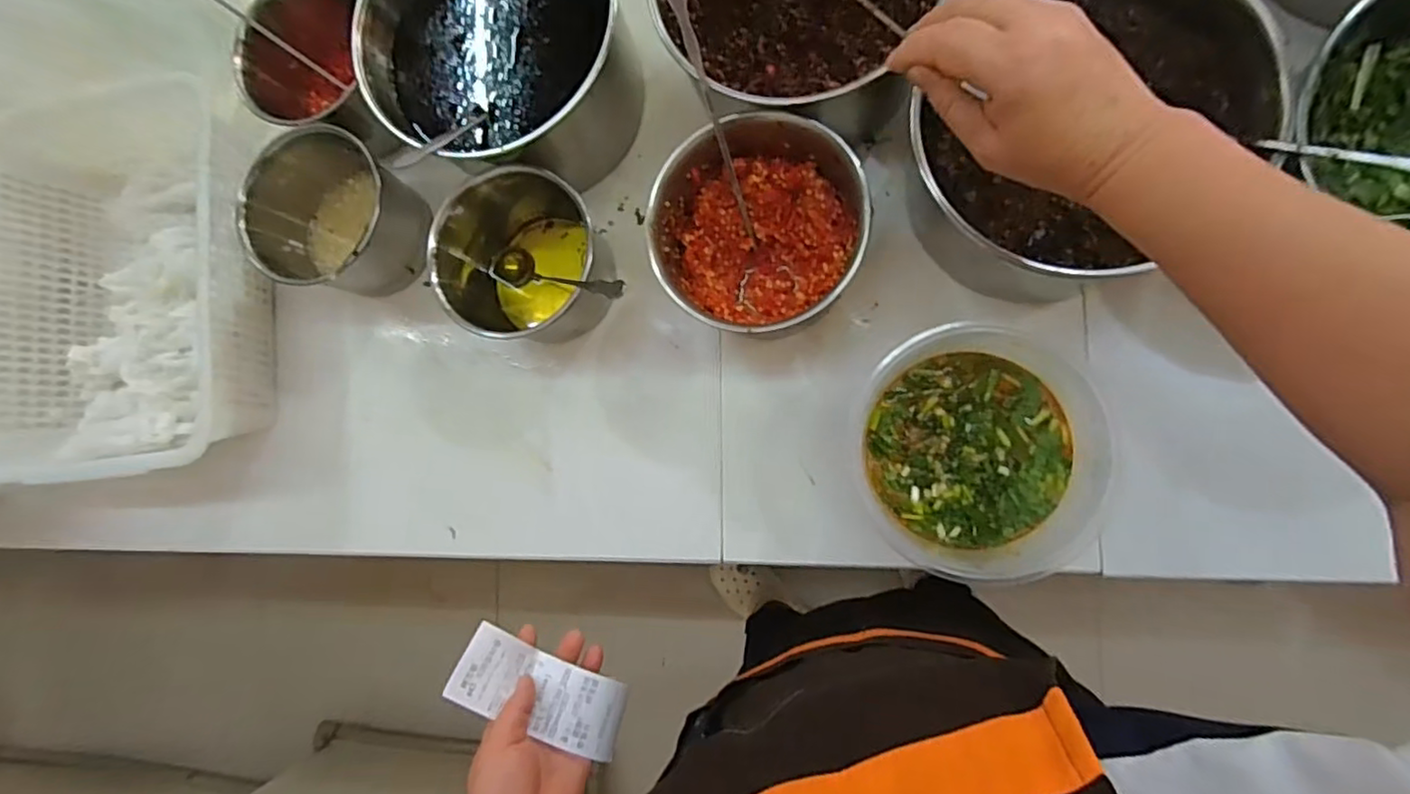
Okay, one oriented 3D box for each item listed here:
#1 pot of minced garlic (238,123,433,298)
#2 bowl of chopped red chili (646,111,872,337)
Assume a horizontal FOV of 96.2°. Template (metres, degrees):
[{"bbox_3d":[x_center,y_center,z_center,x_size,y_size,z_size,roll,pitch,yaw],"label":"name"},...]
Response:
[{"bbox_3d":[-0.330,-0.160,0.575,0.120,0.088,0.136,24,89,10],"label":"pot of minced garlic"},{"bbox_3d":[0.043,-0.128,0.502,0.153,0.106,0.142,-1,85,9],"label":"bowl of chopped red chili"}]

